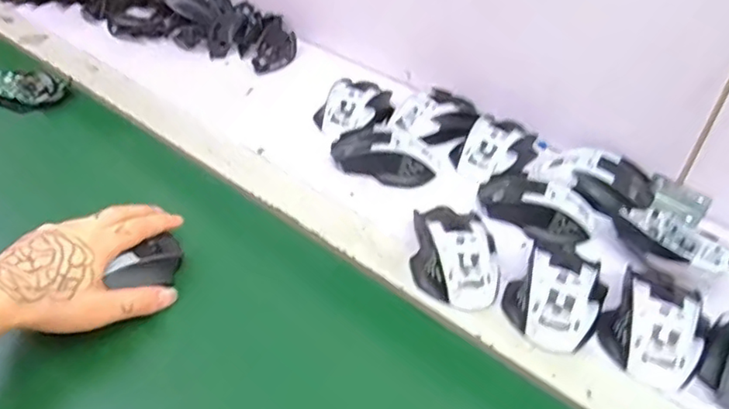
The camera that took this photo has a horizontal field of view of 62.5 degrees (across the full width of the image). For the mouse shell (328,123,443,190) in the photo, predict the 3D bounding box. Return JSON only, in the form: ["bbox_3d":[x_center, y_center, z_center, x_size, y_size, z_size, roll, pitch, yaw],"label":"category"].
[{"bbox_3d":[0.022,-0.054,0.630,0.111,0.035,0.053,12,41,10],"label":"mouse shell"}]

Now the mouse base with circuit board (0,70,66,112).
[{"bbox_3d":[-0.406,-0.135,0.706,0.108,0.027,0.055,16,55,16],"label":"mouse base with circuit board"}]

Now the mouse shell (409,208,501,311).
[{"bbox_3d":[0.078,0.038,0.521,0.069,0.035,0.108,3,40,0],"label":"mouse shell"}]

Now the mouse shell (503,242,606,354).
[{"bbox_3d":[0.154,0.073,0.484,0.072,0.035,0.092,21,43,20],"label":"mouse shell"}]

